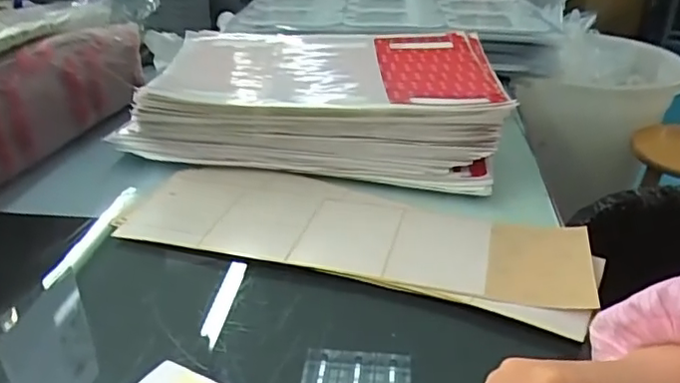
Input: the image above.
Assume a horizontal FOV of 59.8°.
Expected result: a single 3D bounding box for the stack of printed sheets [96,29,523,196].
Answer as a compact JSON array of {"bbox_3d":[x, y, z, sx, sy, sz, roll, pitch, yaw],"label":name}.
[{"bbox_3d":[-0.018,-0.098,0.596,0.336,0.070,0.246,4,30,5],"label":"stack of printed sheets"}]

